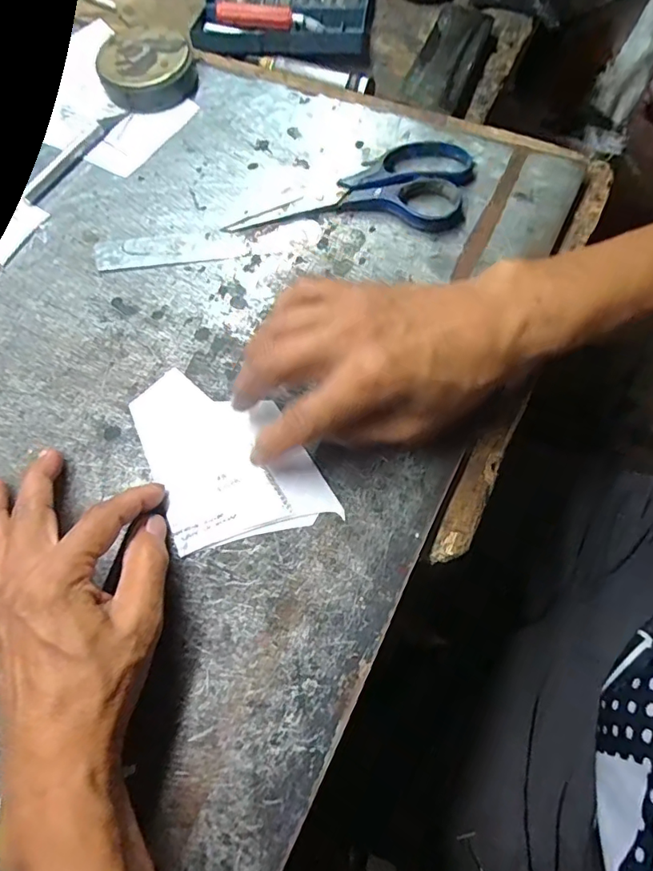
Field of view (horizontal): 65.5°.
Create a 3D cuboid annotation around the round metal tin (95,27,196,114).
[{"bbox_3d":[-0.145,-0.299,0.417,0.067,0.031,0.065,1,71,-2],"label":"round metal tin"}]

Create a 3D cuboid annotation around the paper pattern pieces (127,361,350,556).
[{"bbox_3d":[-0.061,0.008,0.304,0.089,0.009,0.123,-24,69,-8],"label":"paper pattern pieces"}]

